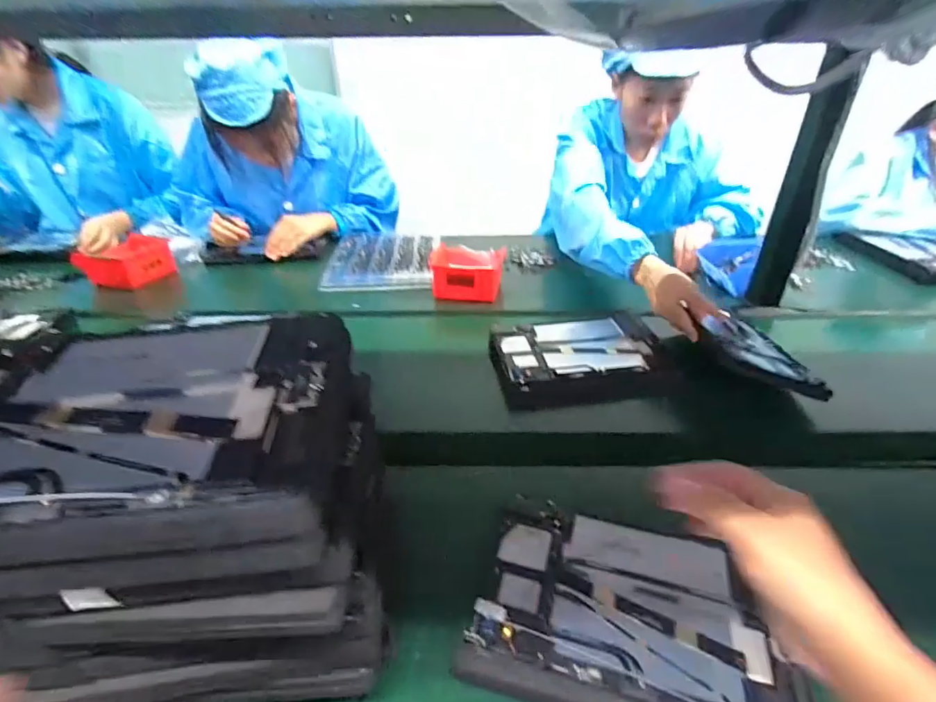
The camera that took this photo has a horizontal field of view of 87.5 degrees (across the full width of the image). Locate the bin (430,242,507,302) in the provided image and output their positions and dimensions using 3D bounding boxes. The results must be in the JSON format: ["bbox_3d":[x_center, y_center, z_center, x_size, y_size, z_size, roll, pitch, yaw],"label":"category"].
[{"bbox_3d":[-0.005,-0.145,0.898,0.137,0.054,0.122,7,34,10],"label":"bin"}]

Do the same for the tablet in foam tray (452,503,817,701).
[{"bbox_3d":[0.129,0.205,0.391,0.230,0.020,0.165,10,35,15],"label":"tablet in foam tray"}]

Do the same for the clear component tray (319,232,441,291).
[{"bbox_3d":[-0.175,-0.193,1.018,0.211,0.029,0.258,-2,34,-1],"label":"clear component tray"}]

